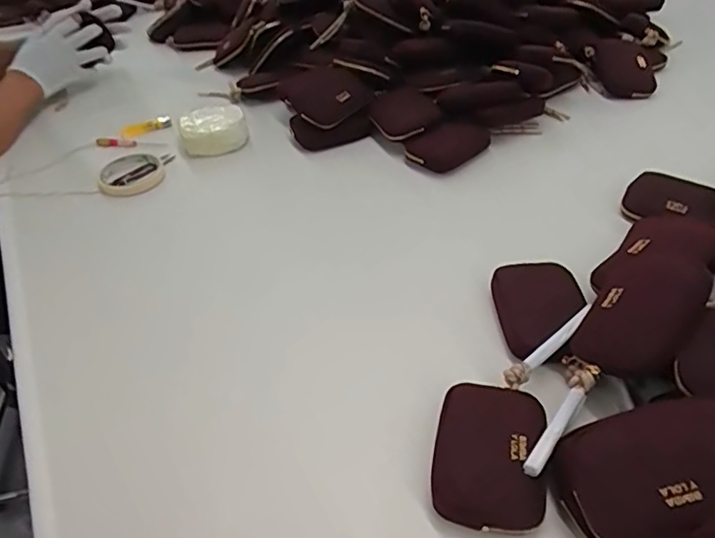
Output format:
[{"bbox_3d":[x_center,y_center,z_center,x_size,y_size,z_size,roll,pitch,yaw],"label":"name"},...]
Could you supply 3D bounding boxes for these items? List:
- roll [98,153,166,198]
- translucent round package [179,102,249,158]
[{"bbox_3d":[-0.321,-0.137,0.797,0.084,0.025,0.081,-15,43,-12],"label":"roll"},{"bbox_3d":[-0.221,-0.214,0.853,0.101,0.038,0.087,-17,44,-15],"label":"translucent round package"}]

